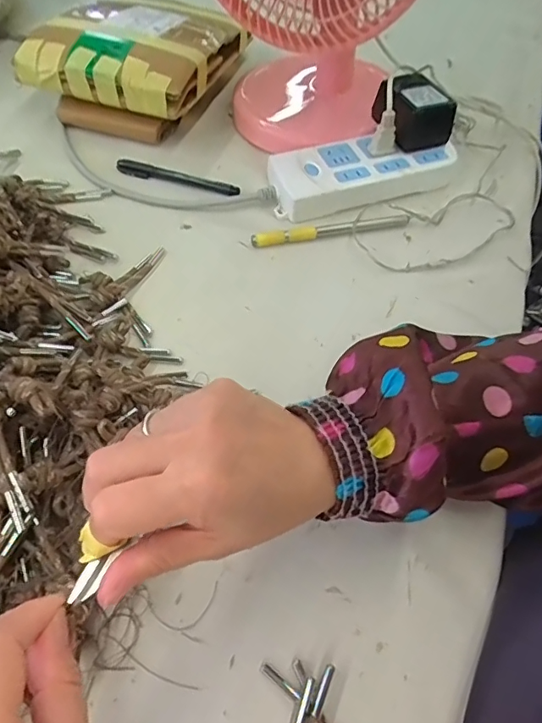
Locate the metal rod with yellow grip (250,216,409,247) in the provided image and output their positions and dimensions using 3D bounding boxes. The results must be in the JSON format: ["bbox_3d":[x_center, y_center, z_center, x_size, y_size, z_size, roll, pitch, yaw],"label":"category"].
[{"bbox_3d":[0.056,-0.121,0.459,0.147,0.009,0.012,-7,58,-8],"label":"metal rod with yellow grip"}]

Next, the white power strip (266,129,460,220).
[{"bbox_3d":[0.092,-0.194,0.491,0.185,0.023,0.076,-12,59,-11],"label":"white power strip"}]

